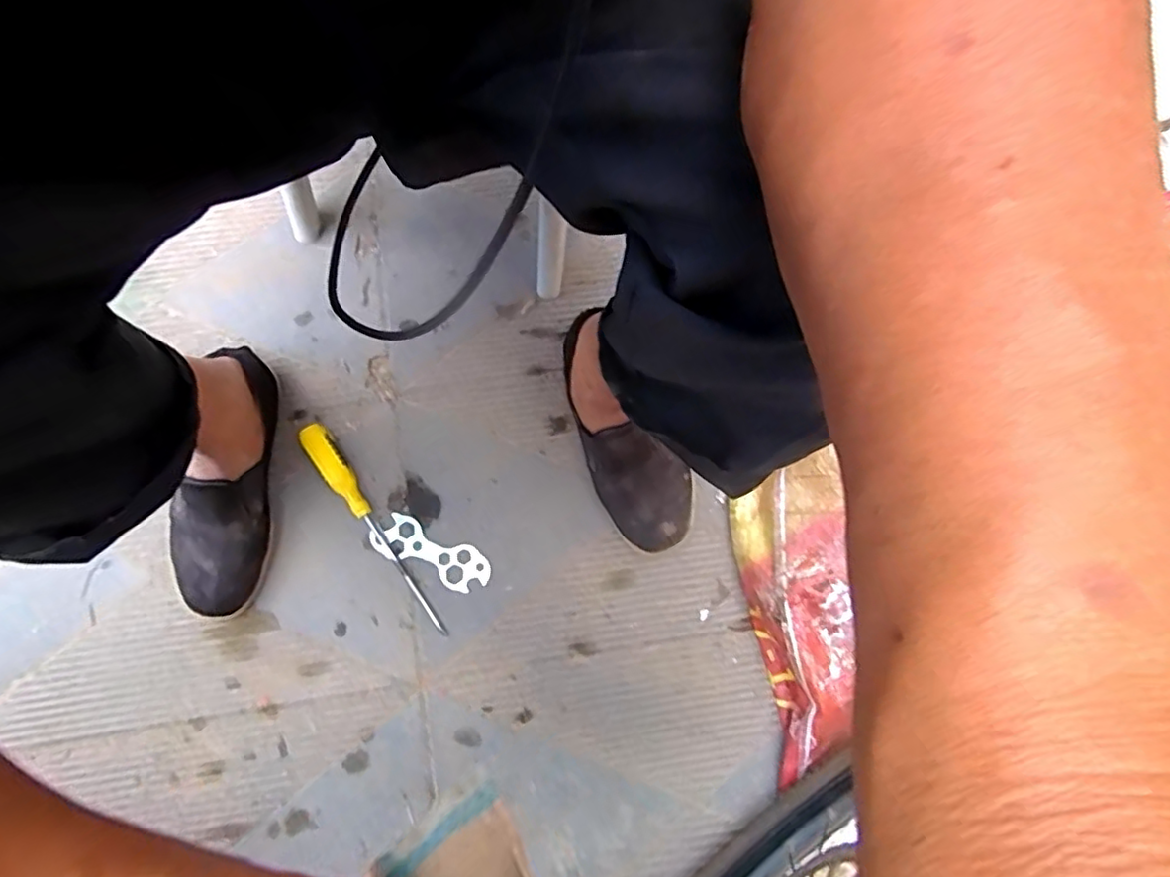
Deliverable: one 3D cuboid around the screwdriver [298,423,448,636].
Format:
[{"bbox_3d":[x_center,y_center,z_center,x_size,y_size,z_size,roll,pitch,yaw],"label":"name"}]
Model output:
[{"bbox_3d":[-0.216,0.092,0.612,0.025,0.024,0.248,-33,81,-8],"label":"screwdriver"}]

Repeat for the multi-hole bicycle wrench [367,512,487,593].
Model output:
[{"bbox_3d":[-0.159,0.117,0.618,0.125,0.004,0.046,28,79,4],"label":"multi-hole bicycle wrench"}]

